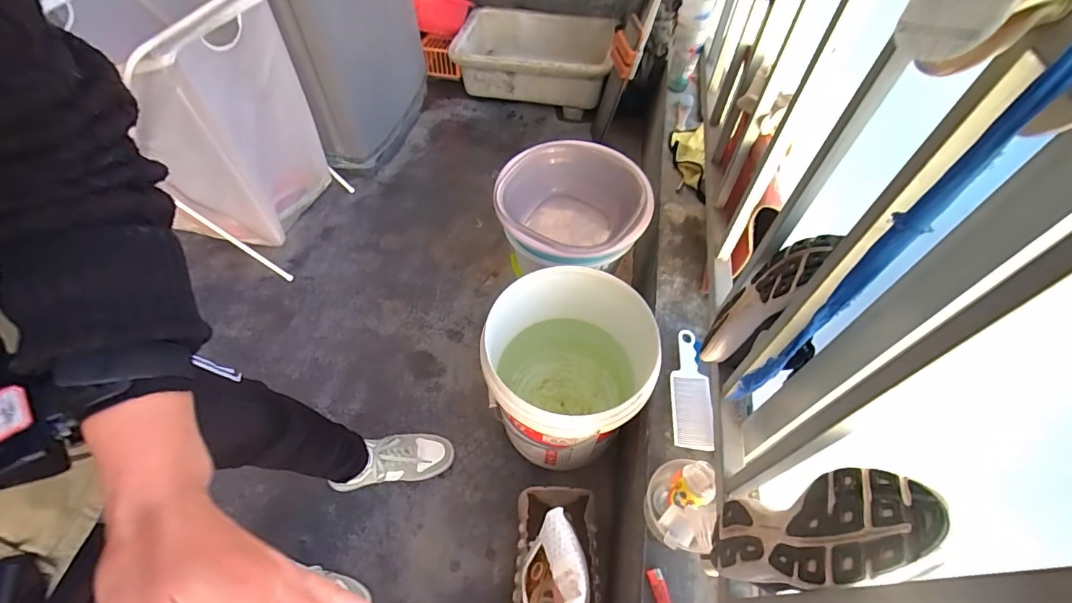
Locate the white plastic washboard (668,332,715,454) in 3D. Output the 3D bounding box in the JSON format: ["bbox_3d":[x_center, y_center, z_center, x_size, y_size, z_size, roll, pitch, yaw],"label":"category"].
[{"bbox_3d":[0.265,0.146,0.784,0.062,0.014,0.214,-2,51,15],"label":"white plastic washboard"}]

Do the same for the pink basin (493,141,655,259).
[{"bbox_3d":[0.081,-0.206,1.049,0.307,0.155,0.326,0,56,0],"label":"pink basin"}]

